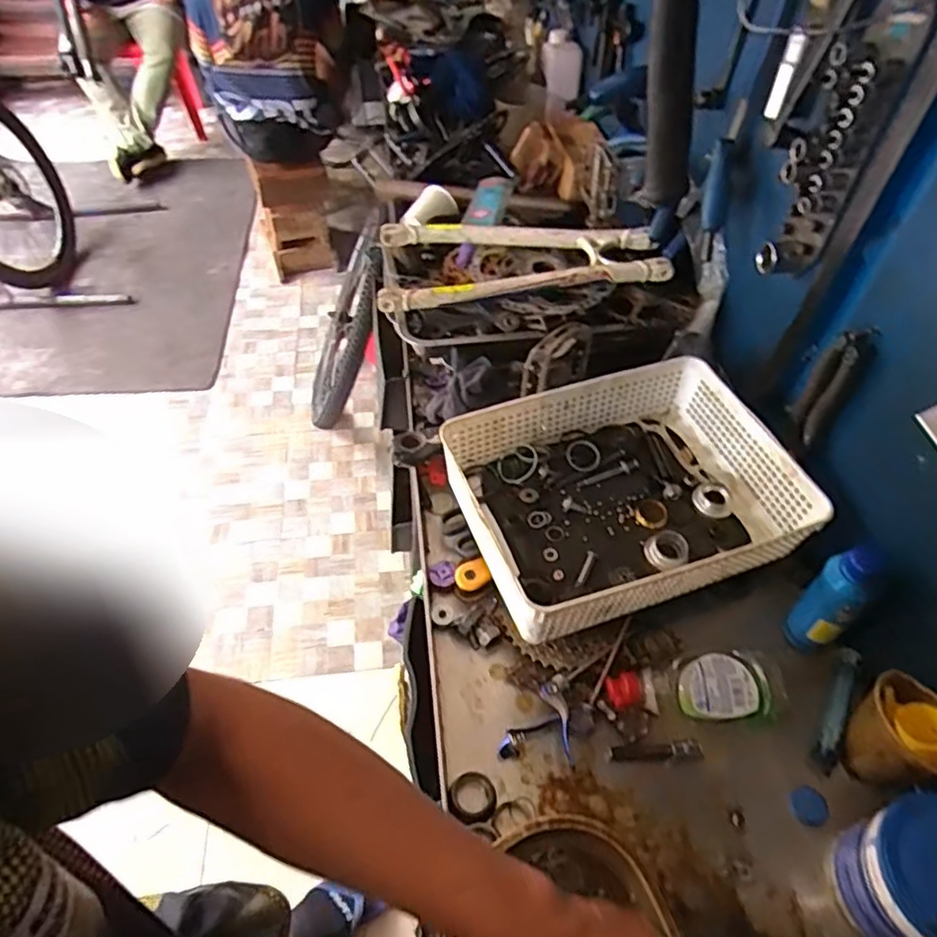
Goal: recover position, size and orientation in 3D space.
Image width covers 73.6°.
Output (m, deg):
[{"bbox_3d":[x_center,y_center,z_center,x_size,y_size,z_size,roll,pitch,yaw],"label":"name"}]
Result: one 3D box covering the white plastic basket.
[{"bbox_3d":[0.161,0.024,0.669,0.332,0.082,0.247,-15,53,-13],"label":"white plastic basket"}]

